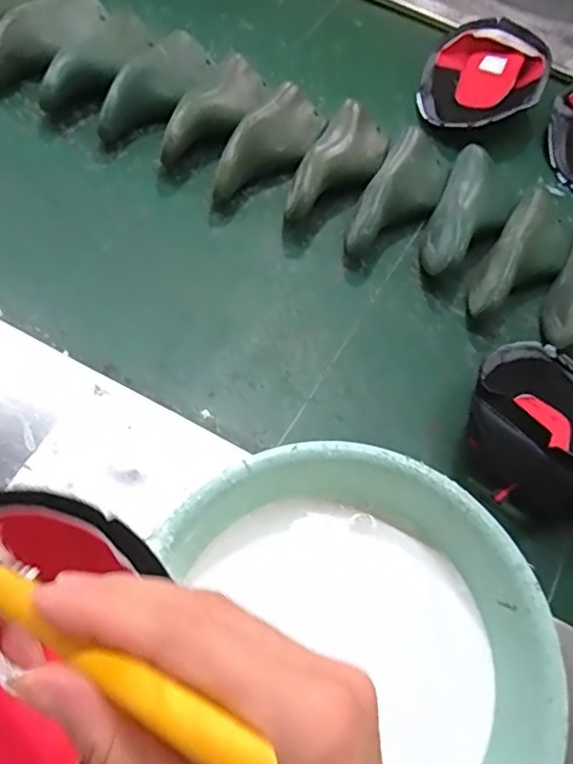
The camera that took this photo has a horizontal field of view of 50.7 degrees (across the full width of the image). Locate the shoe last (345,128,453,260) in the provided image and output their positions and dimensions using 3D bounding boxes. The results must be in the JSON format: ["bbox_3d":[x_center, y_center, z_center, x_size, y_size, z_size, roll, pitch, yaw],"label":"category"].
[{"bbox_3d":[0.143,-0.235,0.760,0.079,0.065,0.214,29,64,7],"label":"shoe last"}]

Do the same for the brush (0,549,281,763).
[{"bbox_3d":[-0.072,0.072,0.183,0.162,0.011,0.022,15,60,33],"label":"brush"}]

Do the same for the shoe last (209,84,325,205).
[{"bbox_3d":[-0.015,-0.303,0.778,0.078,0.071,0.199,28,64,7],"label":"shoe last"}]

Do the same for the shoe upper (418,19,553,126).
[{"bbox_3d":[0.276,-0.424,0.859,0.160,0.076,0.173,18,63,2],"label":"shoe upper"}]

